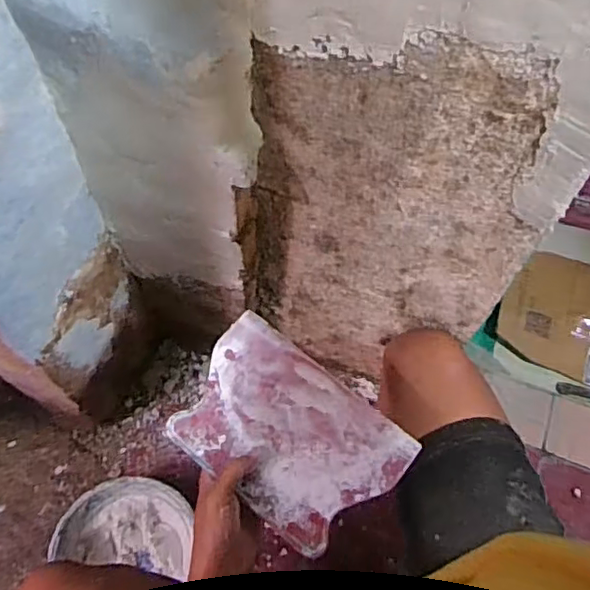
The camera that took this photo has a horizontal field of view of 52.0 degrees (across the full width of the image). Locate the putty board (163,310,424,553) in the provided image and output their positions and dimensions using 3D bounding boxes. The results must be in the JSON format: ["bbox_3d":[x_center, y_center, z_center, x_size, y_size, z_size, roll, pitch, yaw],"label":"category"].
[{"bbox_3d":[-0.007,0.131,0.569,0.206,0.024,0.143,35,67,15],"label":"putty board"}]

